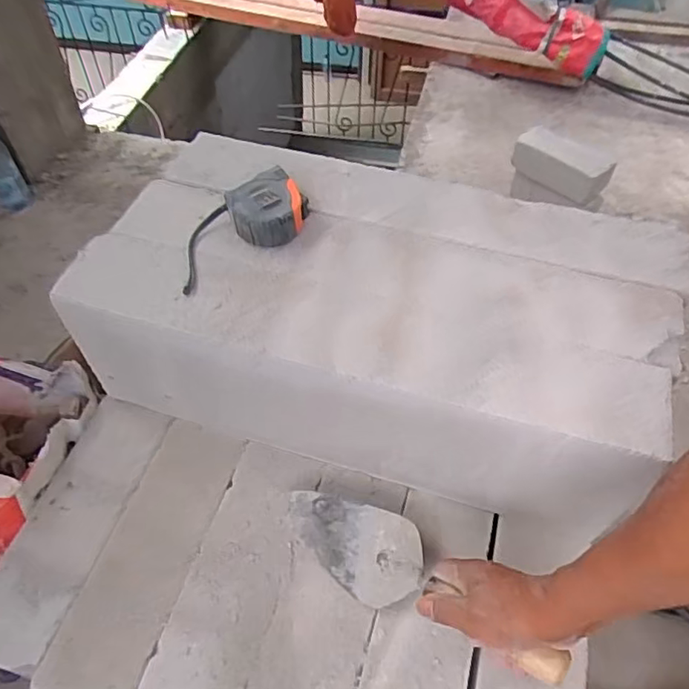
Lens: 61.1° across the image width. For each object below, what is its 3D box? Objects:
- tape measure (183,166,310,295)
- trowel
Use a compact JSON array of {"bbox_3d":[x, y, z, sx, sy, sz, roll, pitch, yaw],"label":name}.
[{"bbox_3d":[-0.113,-0.127,0.609,0.156,0.044,0.084,-26,58,-19],"label":"tape measure"},{"bbox_3d":[0.069,0.228,0.573,0.298,0.047,0.084,22,54,34],"label":"trowel"}]

